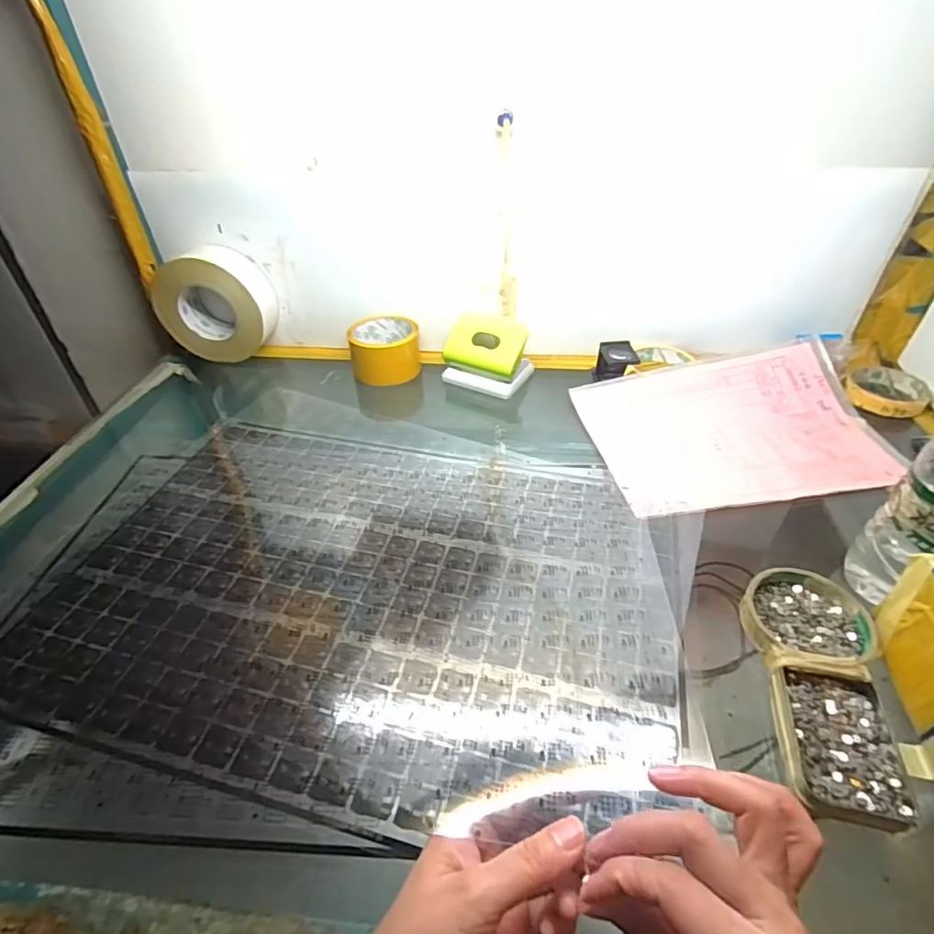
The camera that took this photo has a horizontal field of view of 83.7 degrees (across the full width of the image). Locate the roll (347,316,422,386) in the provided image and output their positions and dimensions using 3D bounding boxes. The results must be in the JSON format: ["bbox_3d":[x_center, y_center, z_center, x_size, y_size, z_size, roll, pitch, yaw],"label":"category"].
[{"bbox_3d":[-0.109,-0.161,0.700,0.088,0.066,0.088,-1,40,1],"label":"roll"}]

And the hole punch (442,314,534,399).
[{"bbox_3d":[0.026,-0.144,0.663,0.103,0.070,0.071,19,43,23],"label":"hole punch"}]

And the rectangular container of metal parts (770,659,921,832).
[{"bbox_3d":[0.231,0.169,0.325,0.066,0.015,0.093,9,41,12],"label":"rectangular container of metal parts"}]

